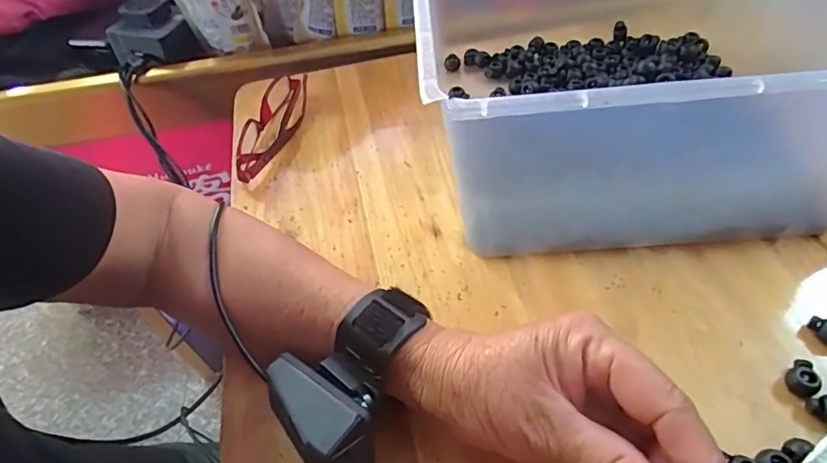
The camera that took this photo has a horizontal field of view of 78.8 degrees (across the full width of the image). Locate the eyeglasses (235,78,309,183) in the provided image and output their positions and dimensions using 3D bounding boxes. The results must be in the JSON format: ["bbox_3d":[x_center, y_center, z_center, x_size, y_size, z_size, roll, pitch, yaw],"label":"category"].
[{"bbox_3d":[-0.122,-0.096,0.445,0.035,0.030,0.132,3,50,9],"label":"eyeglasses"}]

